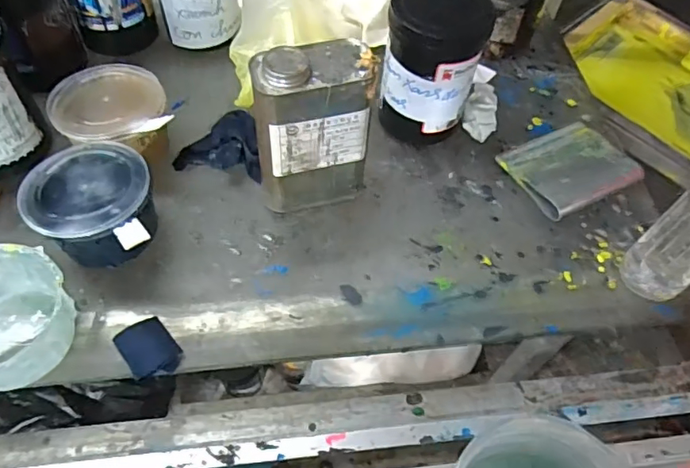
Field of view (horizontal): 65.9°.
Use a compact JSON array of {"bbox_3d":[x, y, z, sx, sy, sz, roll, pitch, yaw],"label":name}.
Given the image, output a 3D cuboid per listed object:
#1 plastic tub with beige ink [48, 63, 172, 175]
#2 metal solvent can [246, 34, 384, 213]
[{"bbox_3d":[-0.249,-0.125,0.594,0.130,0.072,0.108,12,56,3],"label":"plastic tub with beige ink"},{"bbox_3d":[-0.034,-0.104,0.532,0.112,0.175,0.064,-11,58,-11],"label":"metal solvent can"}]

